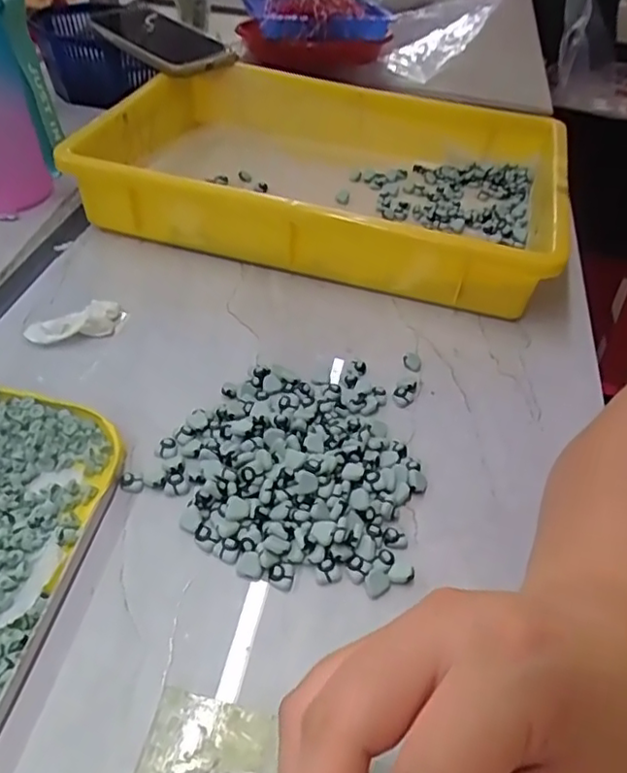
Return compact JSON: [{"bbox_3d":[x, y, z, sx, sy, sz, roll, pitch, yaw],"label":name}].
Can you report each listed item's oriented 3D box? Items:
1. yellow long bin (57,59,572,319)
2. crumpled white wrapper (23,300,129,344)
[{"bbox_3d":[0.012,-0.178,0.507,0.366,0.066,0.245,13,46,7],"label":"yellow long bin"},{"bbox_3d":[-0.157,-0.044,0.402,0.061,0.012,0.030,-10,47,-15],"label":"crumpled white wrapper"}]

